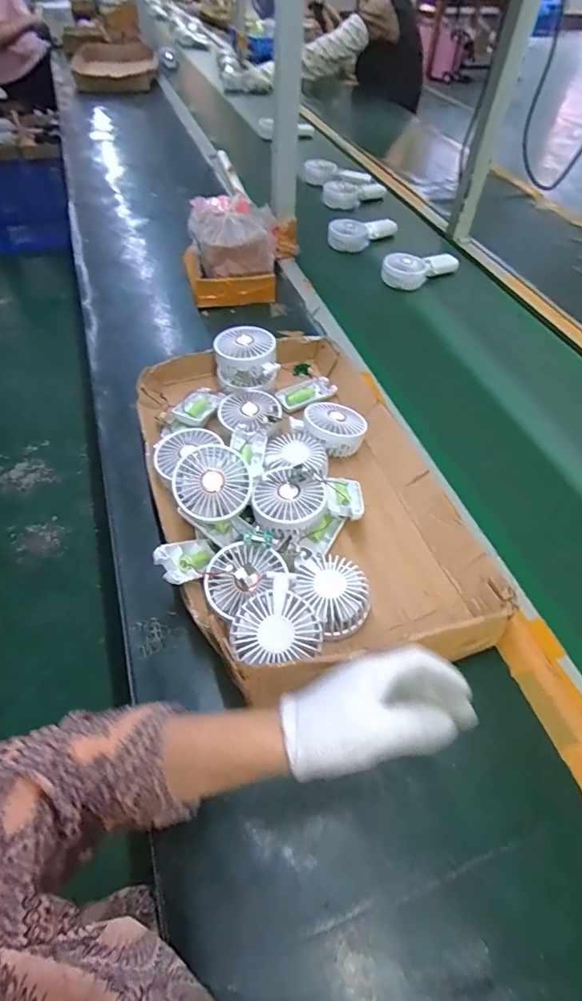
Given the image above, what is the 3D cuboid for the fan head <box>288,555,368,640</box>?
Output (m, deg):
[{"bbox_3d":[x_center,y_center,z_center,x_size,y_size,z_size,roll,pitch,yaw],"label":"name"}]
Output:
[{"bbox_3d":[0.044,0.099,0.517,0.075,0.043,0.089,-35,62,-25],"label":"fan head"}]

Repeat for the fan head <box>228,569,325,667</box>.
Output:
[{"bbox_3d":[-0.013,0.120,0.451,0.081,0.035,0.085,1,53,-1],"label":"fan head"}]

